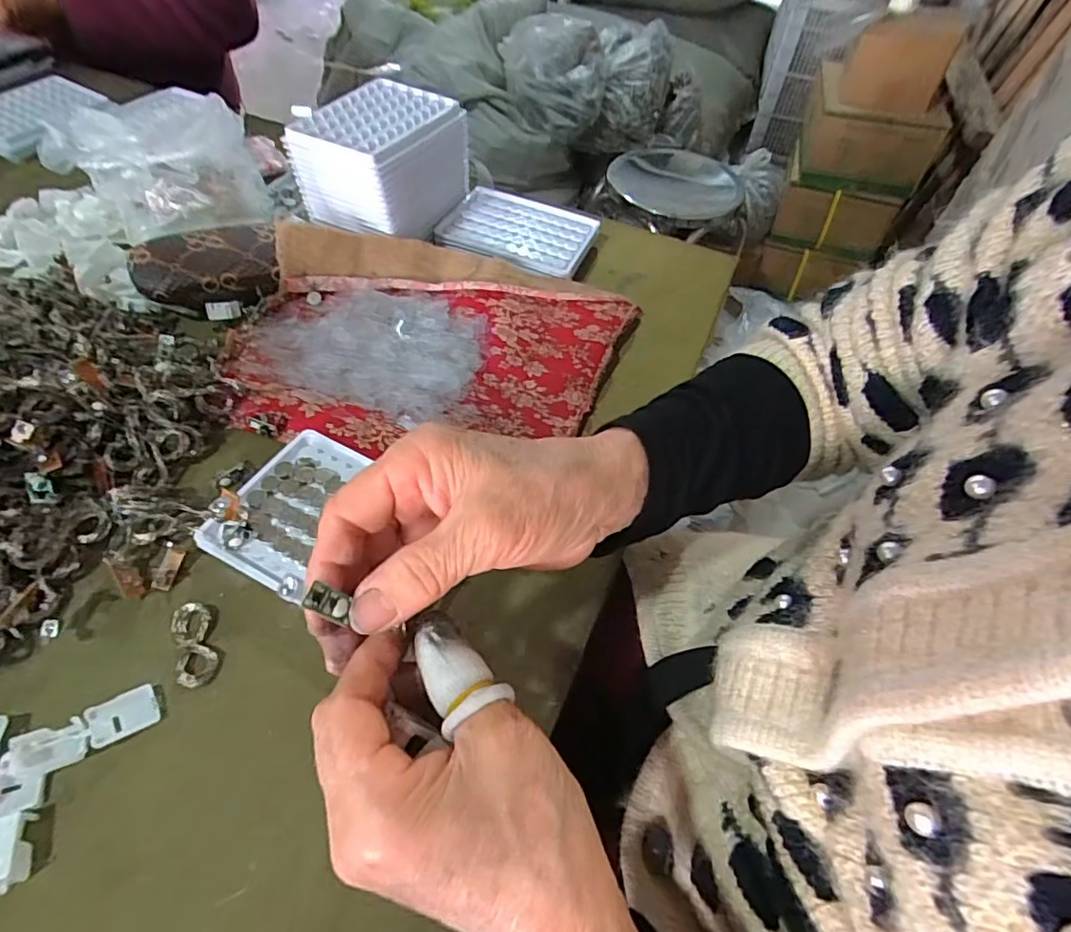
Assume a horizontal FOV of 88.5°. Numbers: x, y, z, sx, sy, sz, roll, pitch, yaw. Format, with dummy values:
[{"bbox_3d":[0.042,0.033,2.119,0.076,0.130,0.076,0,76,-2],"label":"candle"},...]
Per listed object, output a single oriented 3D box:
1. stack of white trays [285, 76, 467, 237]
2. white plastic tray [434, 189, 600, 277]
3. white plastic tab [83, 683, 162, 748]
[{"bbox_3d":[-0.129,-0.263,0.484,0.098,0.083,0.132,25,55,13],"label":"stack of white trays"},{"bbox_3d":[-0.015,-0.218,0.511,0.129,0.012,0.107,21,54,11],"label":"white plastic tray"},{"bbox_3d":[-0.199,0.120,0.266,0.027,0.007,0.020,-25,59,-22],"label":"white plastic tab"}]

